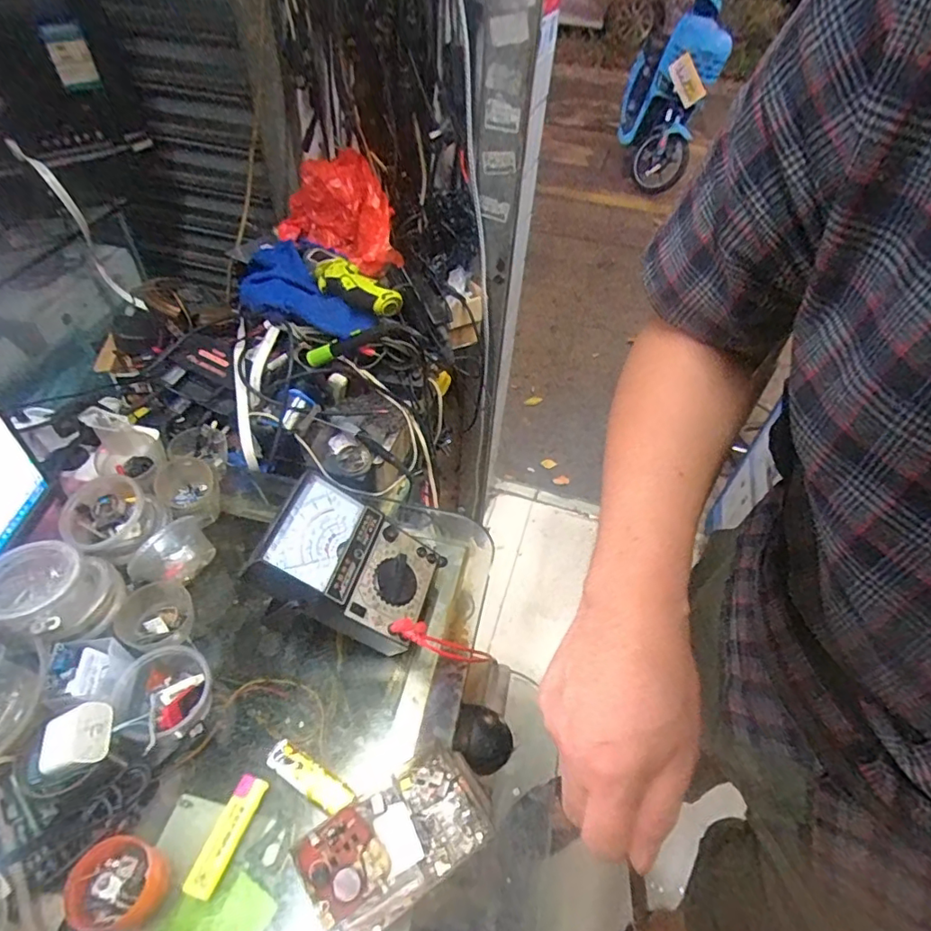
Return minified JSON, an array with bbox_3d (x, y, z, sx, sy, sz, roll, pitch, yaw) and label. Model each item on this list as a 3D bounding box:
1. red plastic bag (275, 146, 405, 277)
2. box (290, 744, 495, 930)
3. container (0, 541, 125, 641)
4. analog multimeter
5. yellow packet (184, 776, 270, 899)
[{"bbox_3d":[-0.198,-0.419,0.900,0.235,0.121,0.110,27,52,19],"label":"red plastic bag"},{"bbox_3d":[-0.051,0.288,0.422,0.140,0.043,0.079,-26,55,-24],"label":"box"},{"bbox_3d":[-0.361,0.112,0.481,0.093,0.066,0.082,-31,57,-27],"label":"container"},{"bbox_3d":[-0.106,0.096,0.520,0.170,0.037,0.129,35,48,-19],"label":"analog multimeter"},{"bbox_3d":[-0.186,0.287,0.428,0.023,0.009,0.081,18,49,11],"label":"yellow packet"}]

